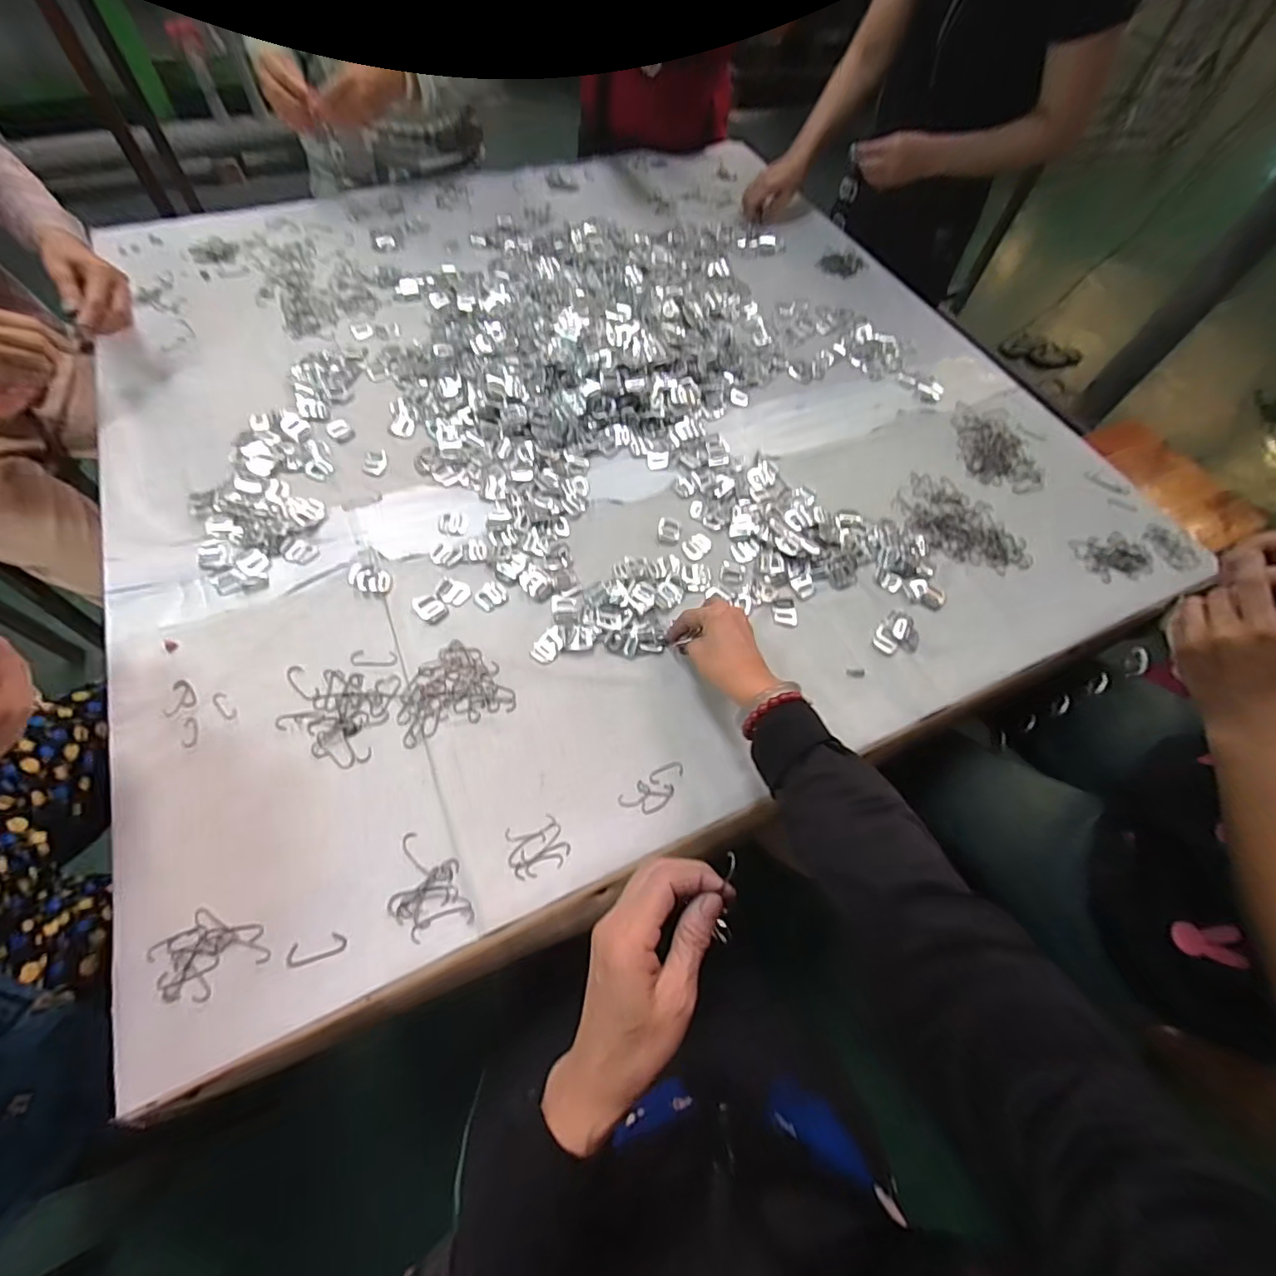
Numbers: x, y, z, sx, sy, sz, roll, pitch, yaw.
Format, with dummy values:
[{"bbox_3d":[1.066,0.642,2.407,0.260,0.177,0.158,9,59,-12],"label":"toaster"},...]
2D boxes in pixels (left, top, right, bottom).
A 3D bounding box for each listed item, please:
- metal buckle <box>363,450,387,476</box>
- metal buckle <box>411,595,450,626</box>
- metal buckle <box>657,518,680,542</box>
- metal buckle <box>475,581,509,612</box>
[{"bbox_3d":[-0.326,-0.218,0.691,0.026,0.004,0.042,-2,60,-5],"label":"metal buckle"},{"bbox_3d":[-0.223,-0.032,0.596,0.040,0.004,0.027,38,65,17],"label":"metal buckle"},{"bbox_3d":[0.038,-0.131,0.673,0.026,0.004,0.037,6,60,-1],"label":"metal buckle"},{"bbox_3d":[-0.161,-0.046,0.608,0.033,0.004,0.033,-31,67,-19],"label":"metal buckle"}]

